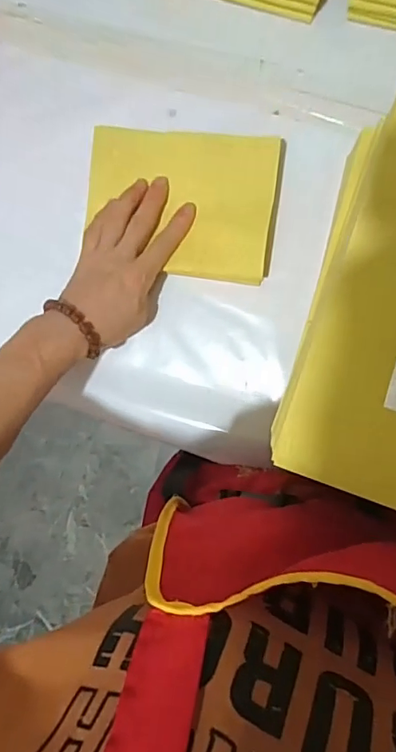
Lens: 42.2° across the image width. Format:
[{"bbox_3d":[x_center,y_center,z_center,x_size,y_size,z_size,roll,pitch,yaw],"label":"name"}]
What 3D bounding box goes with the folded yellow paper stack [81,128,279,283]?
[{"bbox_3d":[-0.017,-0.145,0.432,0.156,0.016,0.113,9,95,9],"label":"folded yellow paper stack"}]

